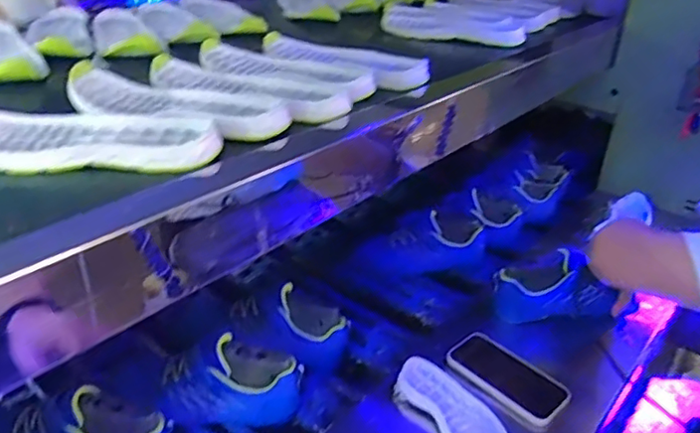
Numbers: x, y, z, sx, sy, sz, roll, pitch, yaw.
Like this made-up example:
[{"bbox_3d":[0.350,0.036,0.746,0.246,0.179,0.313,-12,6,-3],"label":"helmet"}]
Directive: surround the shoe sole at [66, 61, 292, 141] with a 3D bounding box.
[{"bbox_3d":[-0.184,-0.123,0.636,0.237,0.040,0.105,11,31,17],"label":"shoe sole"}]

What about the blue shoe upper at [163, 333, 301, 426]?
[{"bbox_3d":[-0.146,0.197,0.748,0.168,0.098,0.092,-1,30,-4],"label":"blue shoe upper"}]

